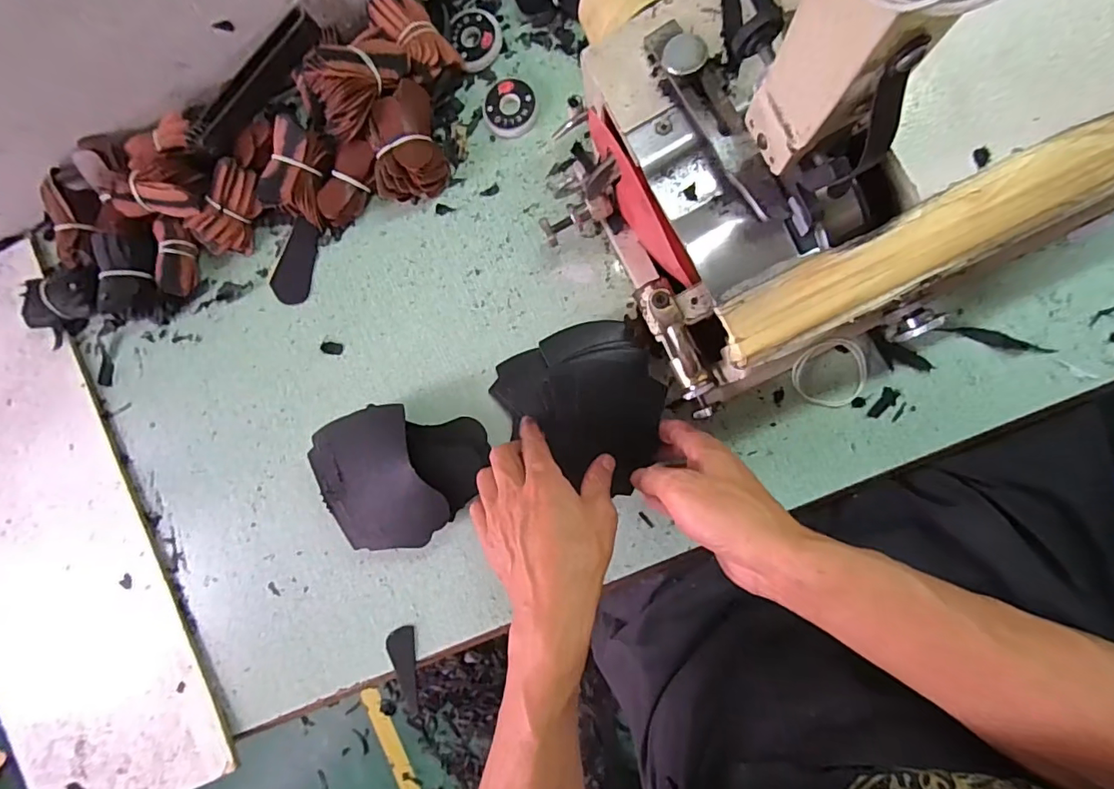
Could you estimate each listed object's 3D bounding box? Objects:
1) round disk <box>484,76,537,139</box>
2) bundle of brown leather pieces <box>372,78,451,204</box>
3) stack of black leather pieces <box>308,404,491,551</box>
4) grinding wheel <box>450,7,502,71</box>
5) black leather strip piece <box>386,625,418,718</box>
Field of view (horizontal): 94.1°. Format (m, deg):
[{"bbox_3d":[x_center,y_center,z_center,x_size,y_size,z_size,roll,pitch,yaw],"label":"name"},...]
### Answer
[{"bbox_3d":[-0.041,-0.259,0.463,0.046,0.010,0.054,0,89,6],"label":"round disk"},{"bbox_3d":[-0.134,-0.218,0.459,0.061,0.044,0.085,-13,88,6],"label":"bundle of brown leather pieces"},{"bbox_3d":[-0.132,0.070,0.451,0.143,0.052,0.117,-7,88,6],"label":"stack of black leather pieces"},{"bbox_3d":[-0.072,-0.321,0.467,0.045,0.012,0.049,0,89,6],"label":"grinding wheel"},{"bbox_3d":[-0.139,0.249,0.471,0.025,0.007,0.075,-5,86,3],"label":"black leather strip piece"}]

